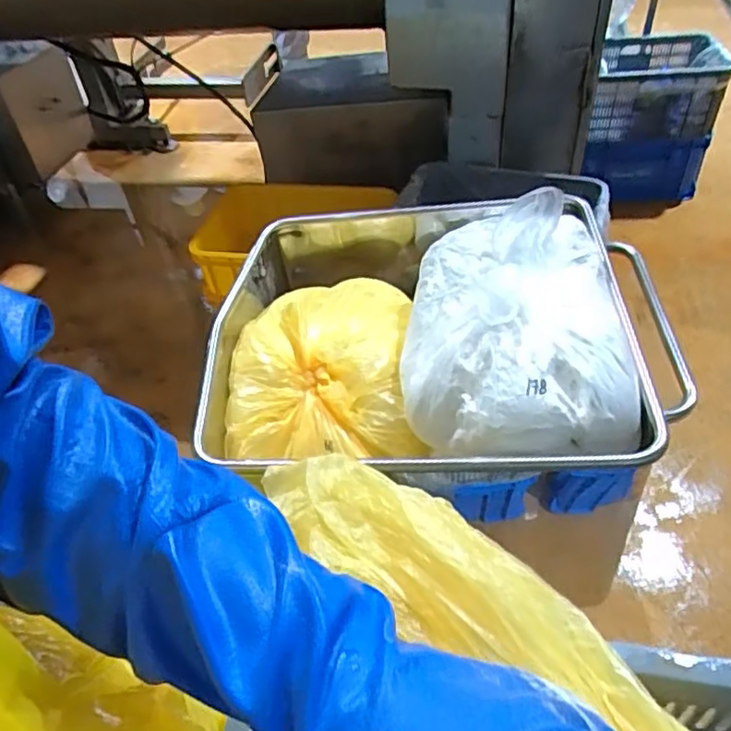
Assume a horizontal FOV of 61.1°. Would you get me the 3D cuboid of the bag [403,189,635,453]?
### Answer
[{"bbox_3d":[0.226,-0.072,0.964,0.339,0.205,0.432,2,46,9],"label":"bag"}]

